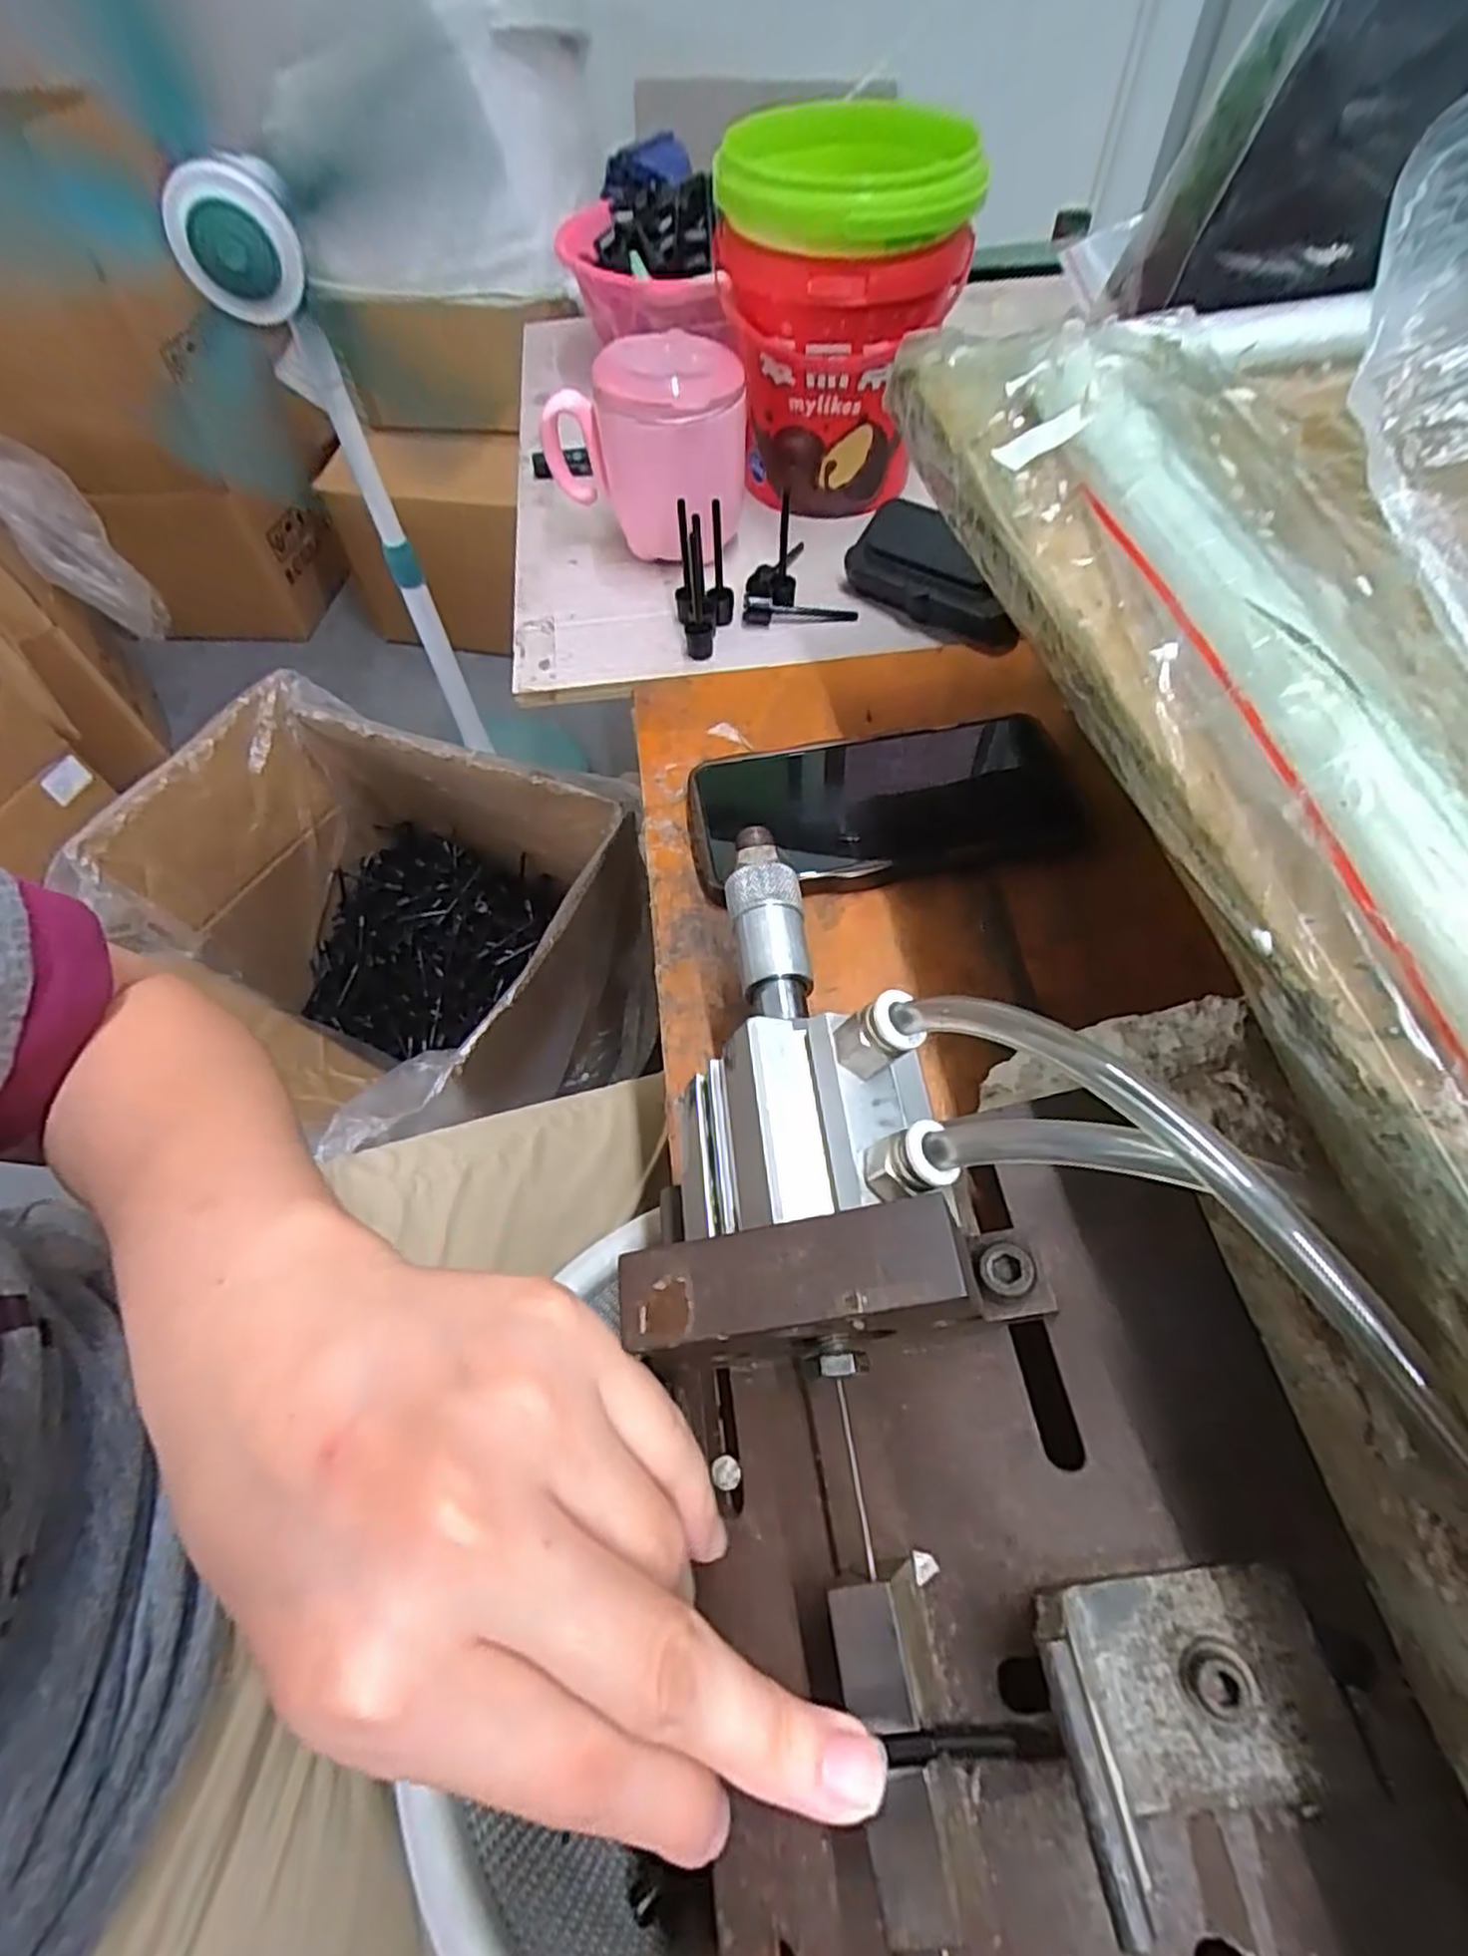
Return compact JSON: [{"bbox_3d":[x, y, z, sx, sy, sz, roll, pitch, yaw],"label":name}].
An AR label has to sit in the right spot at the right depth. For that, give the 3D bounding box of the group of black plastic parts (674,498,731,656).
[{"bbox_3d":[-0.016,-0.209,0.404,0.030,0.065,0.045,-5,59,-1],"label":"group of black plastic parts"}]

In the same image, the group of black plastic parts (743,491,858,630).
[{"bbox_3d":[0.035,-0.227,0.417,0.061,0.063,0.034,-3,59,0],"label":"group of black plastic parts"}]

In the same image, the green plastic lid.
[{"bbox_3d":[0.055,-0.397,0.376,0.125,0.032,0.114,-1,59,1],"label":"green plastic lid"}]

